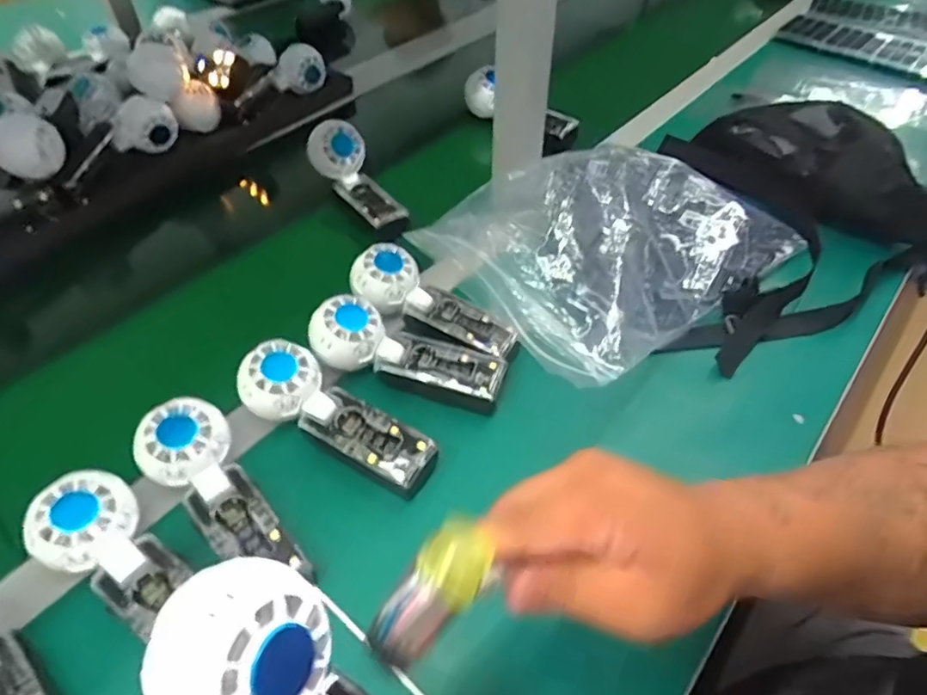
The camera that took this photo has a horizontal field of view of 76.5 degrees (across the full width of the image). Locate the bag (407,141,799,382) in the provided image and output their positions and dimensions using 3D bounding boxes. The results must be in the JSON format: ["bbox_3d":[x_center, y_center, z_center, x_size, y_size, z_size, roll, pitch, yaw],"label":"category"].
[{"bbox_3d":[0.161,-0.124,0.575,0.359,0.072,0.257,-29,55,-22],"label":"bag"}]

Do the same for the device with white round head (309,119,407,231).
[{"bbox_3d":[-0.114,-0.198,0.656,0.054,0.070,0.132,-34,57,-25],"label":"device with white round head"}]

